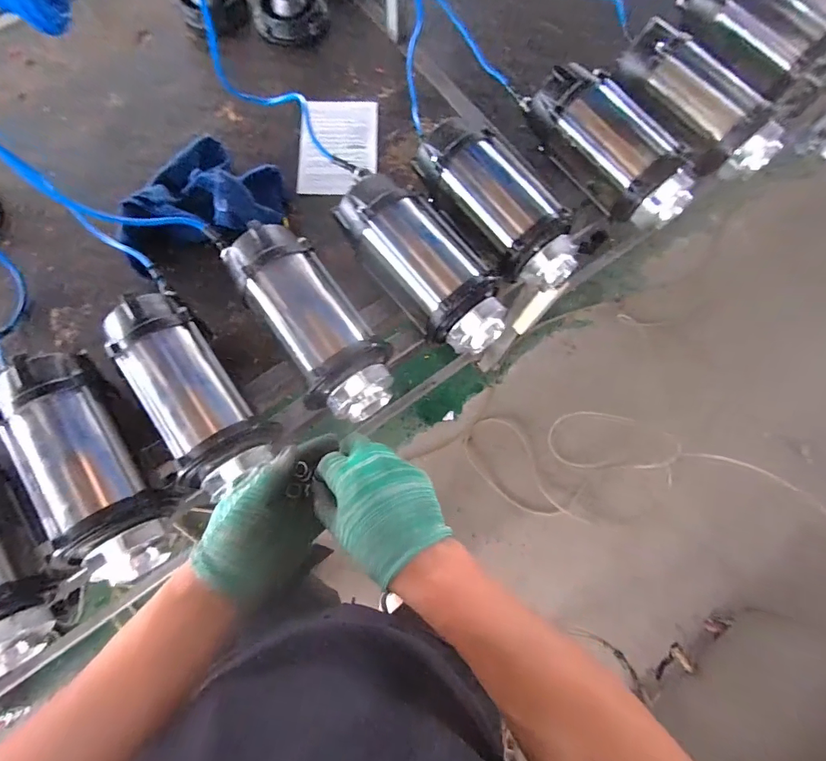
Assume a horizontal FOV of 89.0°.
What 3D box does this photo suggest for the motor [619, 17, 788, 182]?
[{"bbox_3d":[0.492,-0.481,0.728,0.107,0.095,0.305,-37,78,-11],"label":"motor"}]

